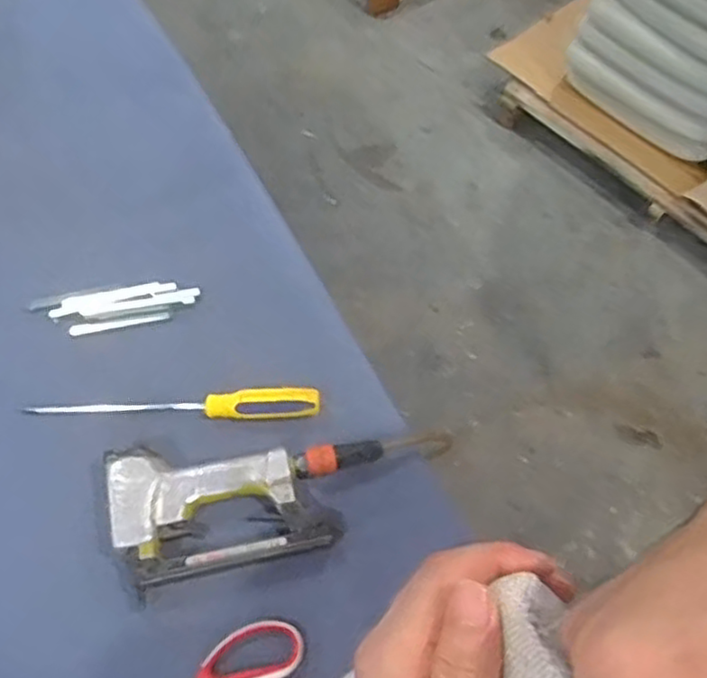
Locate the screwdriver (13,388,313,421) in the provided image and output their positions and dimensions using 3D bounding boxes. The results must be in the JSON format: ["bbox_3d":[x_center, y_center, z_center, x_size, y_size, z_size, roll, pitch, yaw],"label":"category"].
[{"bbox_3d":[-0.178,0.060,0.701,0.286,0.026,0.034,3,63,-1],"label":"screwdriver"}]

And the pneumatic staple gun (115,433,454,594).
[{"bbox_3d":[-0.065,0.142,0.656,0.312,0.036,0.126,-10,64,-8],"label":"pneumatic staple gun"}]

